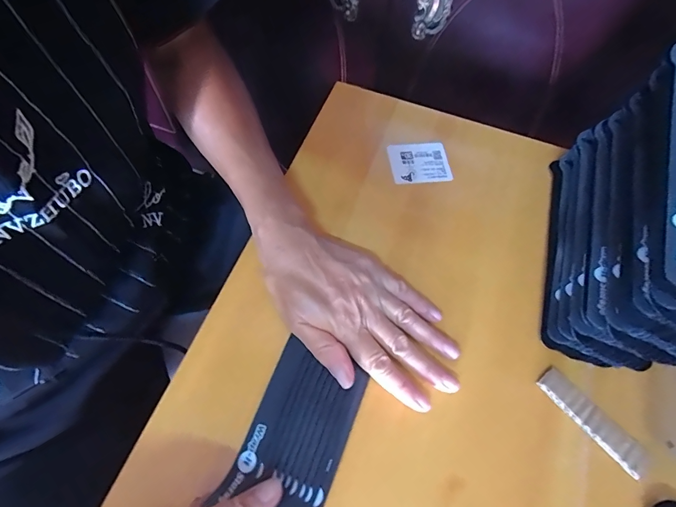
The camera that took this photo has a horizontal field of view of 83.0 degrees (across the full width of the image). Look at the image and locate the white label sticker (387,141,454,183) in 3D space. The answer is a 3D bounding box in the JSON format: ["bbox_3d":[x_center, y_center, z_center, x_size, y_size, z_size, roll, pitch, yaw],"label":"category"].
[{"bbox_3d":[0.082,-0.094,0.391,0.058,0.005,0.050,-5,65,-2],"label":"white label sticker"}]

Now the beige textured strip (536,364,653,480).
[{"bbox_3d":[0.186,0.120,0.277,0.022,0.006,0.083,-35,70,-17],"label":"beige textured strip"}]

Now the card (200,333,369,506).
[{"bbox_3d":[-0.031,0.129,0.260,0.067,0.018,0.119,22,64,10],"label":"card"}]

